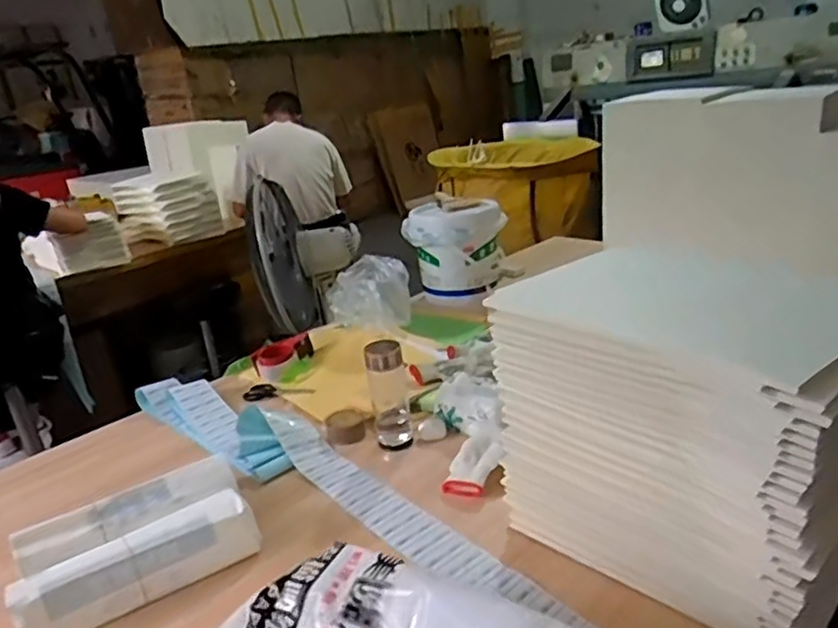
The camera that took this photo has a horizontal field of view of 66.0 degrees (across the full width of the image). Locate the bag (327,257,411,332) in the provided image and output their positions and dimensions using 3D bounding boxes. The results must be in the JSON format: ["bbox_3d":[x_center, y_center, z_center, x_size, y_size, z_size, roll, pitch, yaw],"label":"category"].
[{"bbox_3d":[-0.122,-0.053,1.561,0.190,0.145,0.171,-9,21,-7],"label":"bag"}]

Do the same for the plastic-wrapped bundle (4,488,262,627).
[{"bbox_3d":[-0.361,0.329,0.848,0.300,0.088,0.051,-18,23,-27],"label":"plastic-wrapped bundle"}]

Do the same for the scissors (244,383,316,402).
[{"bbox_3d":[-0.297,0.166,1.393,0.159,0.017,0.059,-3,21,9],"label":"scissors"}]

